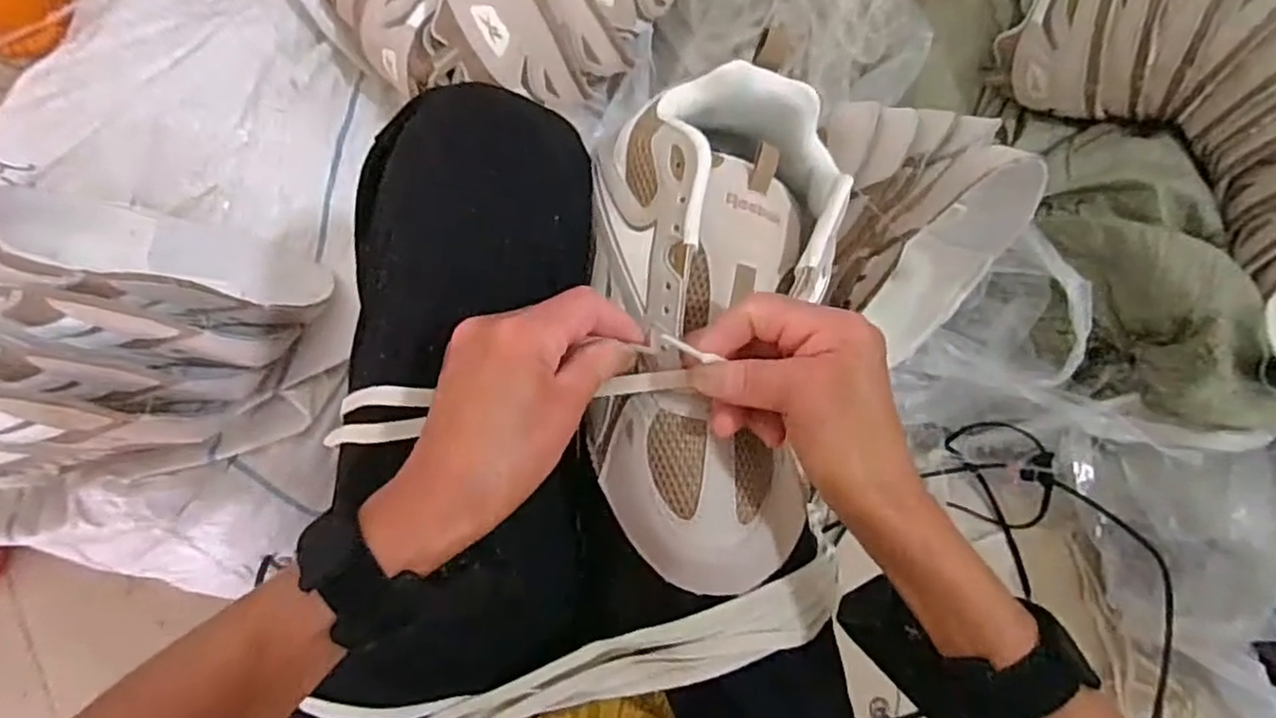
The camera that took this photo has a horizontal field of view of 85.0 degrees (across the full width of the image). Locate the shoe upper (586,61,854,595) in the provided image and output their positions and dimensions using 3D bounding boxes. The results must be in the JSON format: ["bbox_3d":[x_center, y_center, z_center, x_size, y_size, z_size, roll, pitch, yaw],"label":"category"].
[{"bbox_3d":[0.035,-0.019,0.337,0.116,0.087,0.249,6,85,1],"label":"shoe upper"}]

